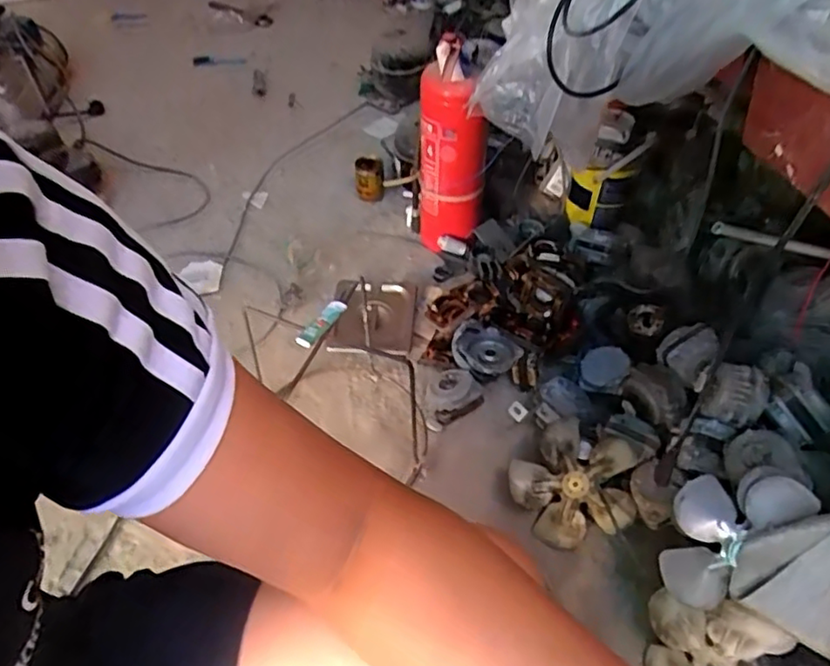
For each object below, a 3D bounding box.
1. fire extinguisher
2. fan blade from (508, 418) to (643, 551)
[{"bbox_3d":[0.068,-0.334,1.198,0.123,0.409,0.097,2,46,1],"label":"fire extinguisher"},{"bbox_3d":[0.230,0.224,0.909,0.173,0.037,0.175,0,88,12],"label":"fan blade"}]

